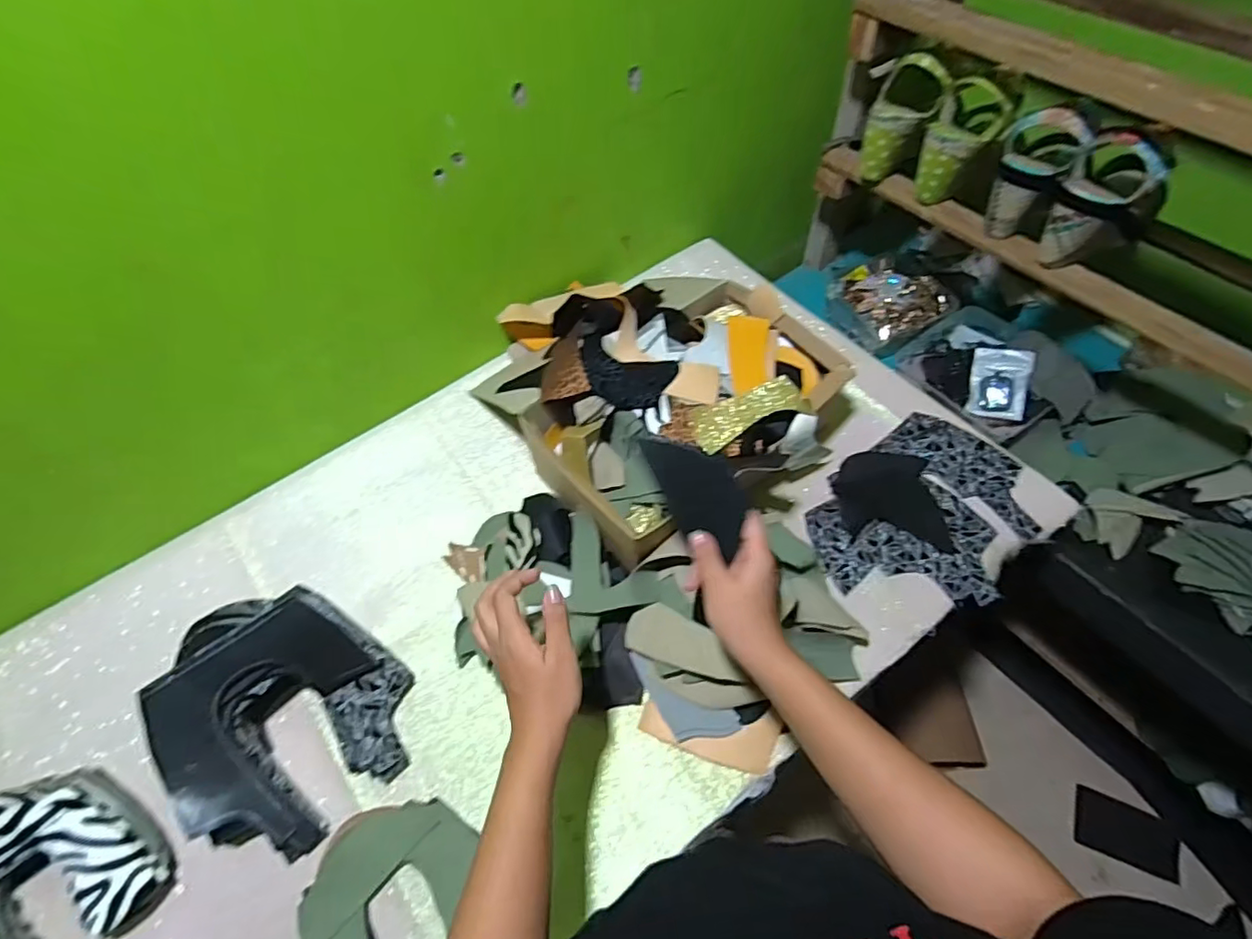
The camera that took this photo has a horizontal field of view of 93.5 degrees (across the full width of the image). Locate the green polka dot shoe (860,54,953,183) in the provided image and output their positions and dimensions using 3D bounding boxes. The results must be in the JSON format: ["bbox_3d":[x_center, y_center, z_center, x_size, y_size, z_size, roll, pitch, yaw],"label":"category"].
[{"bbox_3d":[0.343,-0.451,0.764,0.062,0.145,0.077,-14,54,-33],"label":"green polka dot shoe"}]

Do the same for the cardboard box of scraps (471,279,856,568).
[{"bbox_3d":[0.058,-0.085,0.674,0.335,0.131,0.278,-30,60,-16],"label":"cardboard box of scraps"}]

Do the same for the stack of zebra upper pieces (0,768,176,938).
[{"bbox_3d":[-0.496,0.348,0.494,0.163,0.068,0.151,-39,63,-20],"label":"stack of zebra upper pieces"}]

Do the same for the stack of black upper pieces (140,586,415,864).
[{"bbox_3d":[-0.320,0.226,0.537,0.216,0.109,0.206,26,62,19],"label":"stack of black upper pieces"}]

